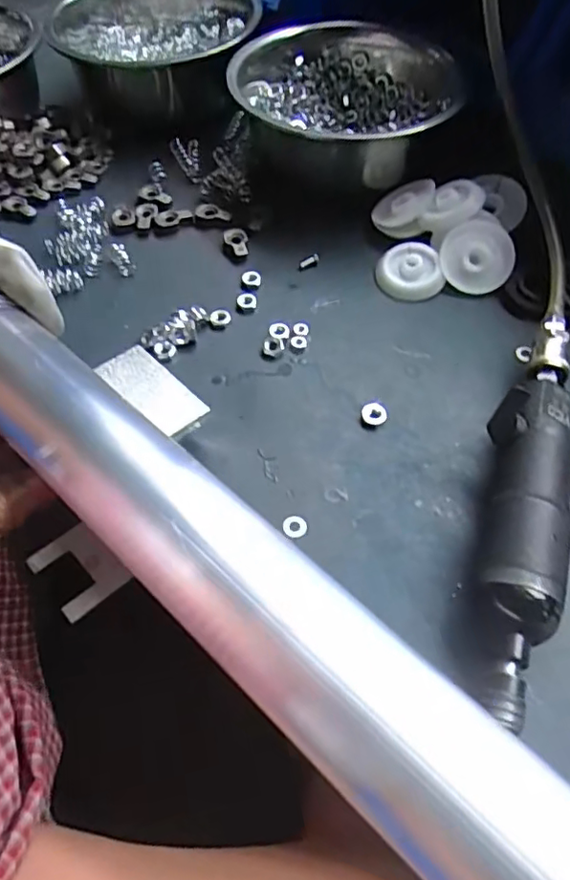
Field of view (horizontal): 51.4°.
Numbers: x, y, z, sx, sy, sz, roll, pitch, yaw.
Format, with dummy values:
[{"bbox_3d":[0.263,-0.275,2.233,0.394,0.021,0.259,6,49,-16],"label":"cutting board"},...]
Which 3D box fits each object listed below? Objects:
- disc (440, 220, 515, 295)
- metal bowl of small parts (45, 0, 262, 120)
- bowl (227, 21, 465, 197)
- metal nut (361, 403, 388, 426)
[{"bbox_3d":[0.133,-0.127,0.412,0.048,0.005,0.048,0,94,6],"label":"disc"},{"bbox_3d":[-0.115,-0.348,0.522,0.149,0.072,0.205,-25,59,-15],"label":"metal bowl of small parts"},{"bbox_3d":[0.043,-0.250,0.460,0.152,0.077,0.139,-1,56,1],"label":"bowl"},{"bbox_3d":[0.053,-0.015,0.354,0.015,0.007,0.013,-16,57,-9],"label":"metal nut"}]

